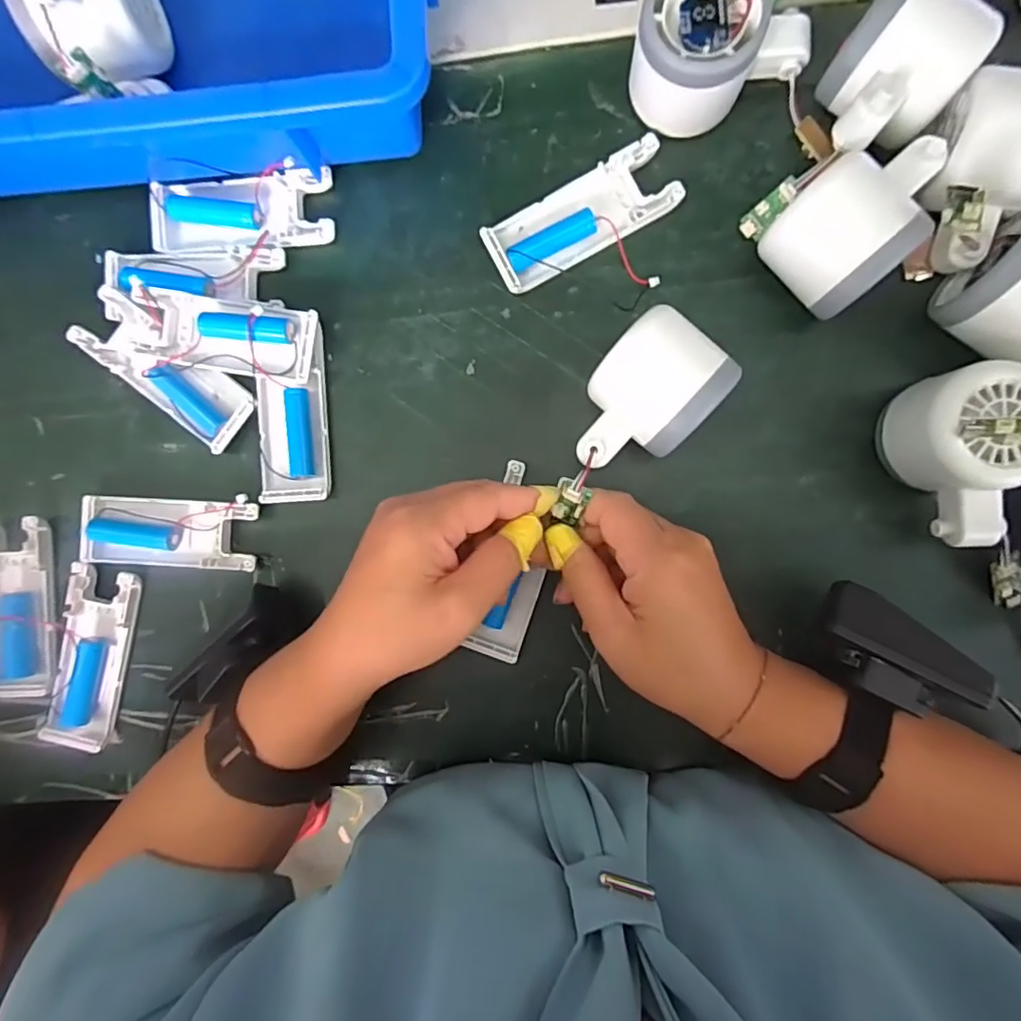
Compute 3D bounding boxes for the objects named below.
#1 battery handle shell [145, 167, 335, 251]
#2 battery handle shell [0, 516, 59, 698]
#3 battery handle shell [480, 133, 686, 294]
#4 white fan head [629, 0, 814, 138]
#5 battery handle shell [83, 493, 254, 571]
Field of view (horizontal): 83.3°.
[{"bbox_3d":[-0.152,-0.171,0.328,0.102,0.015,0.041,-2,92,5],"label":"battery handle shell"},{"bbox_3d":[-0.293,0.058,0.343,0.040,0.014,0.104,-3,92,5],"label":"battery handle shell"},{"bbox_3d":[0.038,-0.160,0.315,0.104,0.016,0.040,-28,90,5],"label":"battery handle shell"},{"bbox_3d":[0.102,-0.234,0.289,0.080,0.050,0.057,-18,91,5],"label":"white fan head"},{"bbox_3d":[-0.198,0.013,0.336,0.100,0.016,0.041,1,92,5],"label":"battery handle shell"}]

